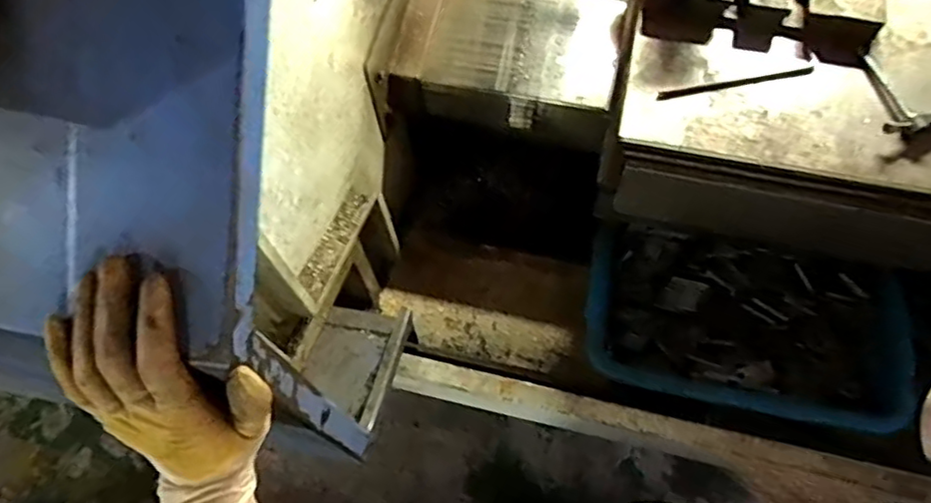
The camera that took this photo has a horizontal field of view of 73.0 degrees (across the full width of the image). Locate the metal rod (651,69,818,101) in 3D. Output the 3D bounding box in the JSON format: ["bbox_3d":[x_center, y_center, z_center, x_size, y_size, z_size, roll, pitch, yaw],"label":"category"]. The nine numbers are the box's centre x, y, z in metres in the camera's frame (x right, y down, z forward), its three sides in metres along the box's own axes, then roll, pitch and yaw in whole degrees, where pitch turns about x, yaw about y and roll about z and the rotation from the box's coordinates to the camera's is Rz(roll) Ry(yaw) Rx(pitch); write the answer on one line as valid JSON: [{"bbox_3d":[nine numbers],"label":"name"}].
[{"bbox_3d":[0.229,-0.143,0.539,0.133,0.010,0.010,-9,65,-2],"label":"metal rod"}]

